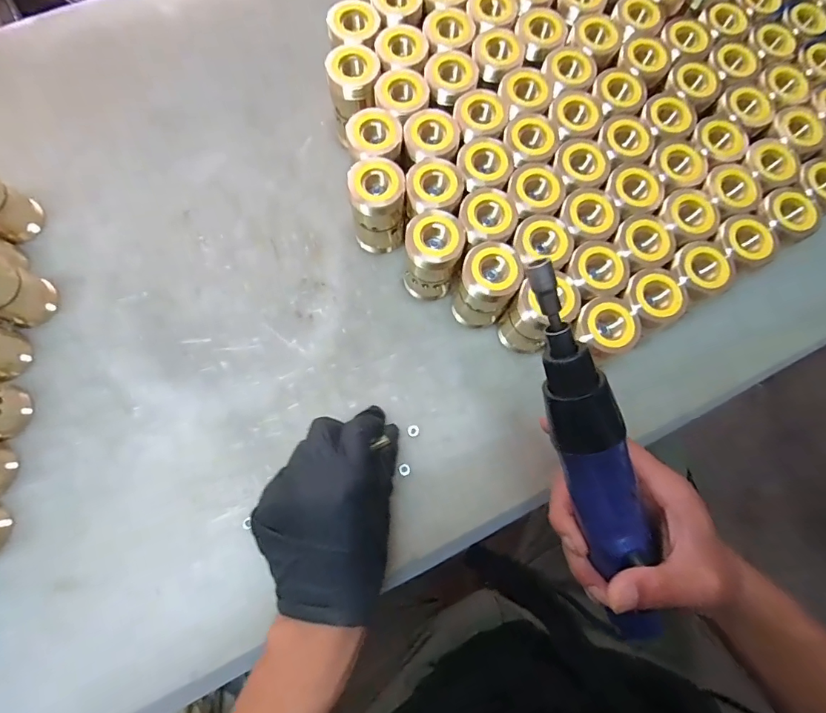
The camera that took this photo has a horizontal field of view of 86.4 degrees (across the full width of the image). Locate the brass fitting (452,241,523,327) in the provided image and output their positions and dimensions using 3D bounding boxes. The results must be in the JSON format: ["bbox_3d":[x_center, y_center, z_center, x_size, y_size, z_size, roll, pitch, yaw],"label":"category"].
[{"bbox_3d":[0.053,-0.050,0.328,0.039,0.074,0.038,0,77,-2],"label":"brass fitting"}]

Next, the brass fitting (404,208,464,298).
[{"bbox_3d":[0.014,-0.073,0.334,0.039,0.074,0.041,0,77,-2],"label":"brass fitting"}]

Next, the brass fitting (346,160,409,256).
[{"bbox_3d":[-0.026,-0.113,0.341,0.040,0.074,0.033,-8,78,-4],"label":"brass fitting"}]

